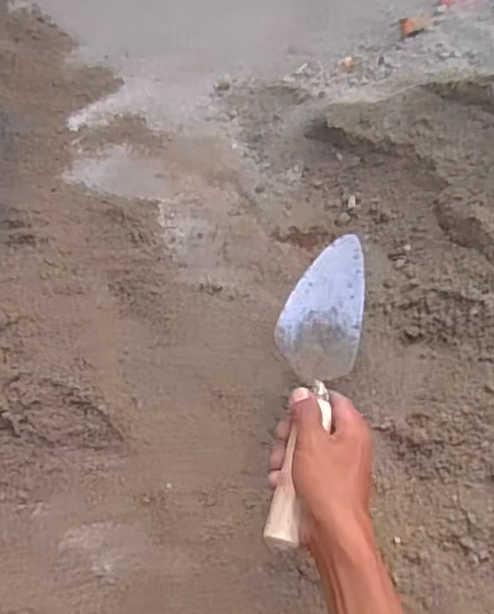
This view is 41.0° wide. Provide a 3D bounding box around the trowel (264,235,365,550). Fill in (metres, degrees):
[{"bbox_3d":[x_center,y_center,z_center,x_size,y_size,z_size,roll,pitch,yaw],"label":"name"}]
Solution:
[{"bbox_3d":[0.058,0.067,0.608,0.078,0.054,0.305,15,57,4],"label":"trowel"}]

